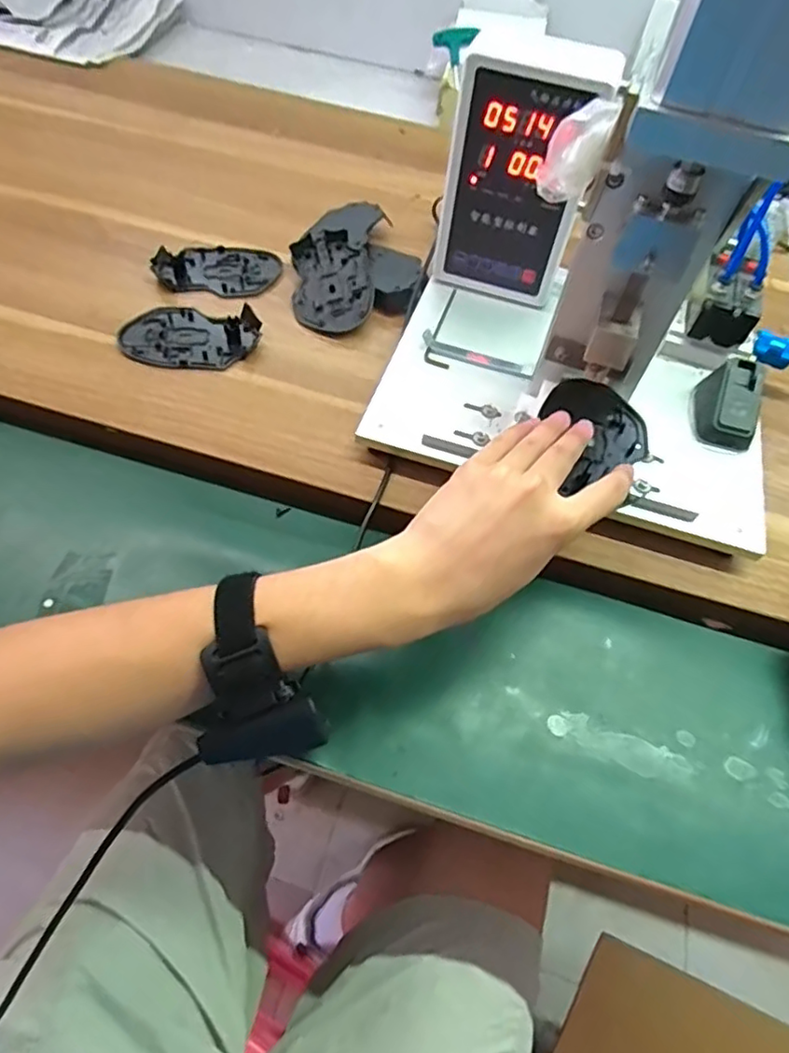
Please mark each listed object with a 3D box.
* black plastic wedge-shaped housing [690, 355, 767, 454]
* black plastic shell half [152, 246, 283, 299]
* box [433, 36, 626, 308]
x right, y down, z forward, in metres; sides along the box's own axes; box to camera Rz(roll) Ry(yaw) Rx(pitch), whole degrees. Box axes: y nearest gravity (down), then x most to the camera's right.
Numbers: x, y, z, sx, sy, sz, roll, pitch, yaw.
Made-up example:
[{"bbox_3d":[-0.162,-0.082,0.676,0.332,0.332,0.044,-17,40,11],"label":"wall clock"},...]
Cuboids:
[{"bbox_3d":[0.264,-0.097,0.478,0.042,0.036,0.066,14,57,4],"label":"black plastic wedge-shaped housing"},{"bbox_3d":[-0.167,-0.245,0.582,0.115,0.018,0.075,-13,59,-13],"label":"black plastic shell half"},{"bbox_3d":[0.094,-0.269,0.483,0.102,0.185,0.042,17,57,6],"label":"box"}]

